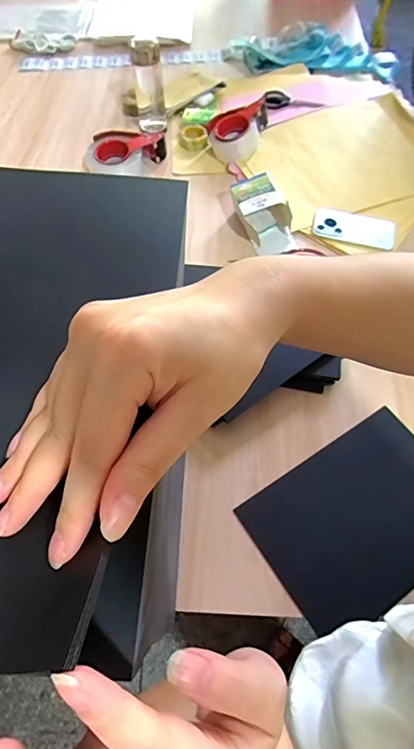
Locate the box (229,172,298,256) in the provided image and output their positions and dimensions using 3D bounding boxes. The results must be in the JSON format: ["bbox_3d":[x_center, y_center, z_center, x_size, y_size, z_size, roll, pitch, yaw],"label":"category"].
[{"bbox_3d":[0.112,-0.316,0.865,0.090,0.076,0.167,-20,62,-11],"label":"box"}]

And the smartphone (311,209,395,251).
[{"bbox_3d":[0.296,-0.293,0.866,0.158,0.009,0.070,11,80,6],"label":"smartphone"}]

